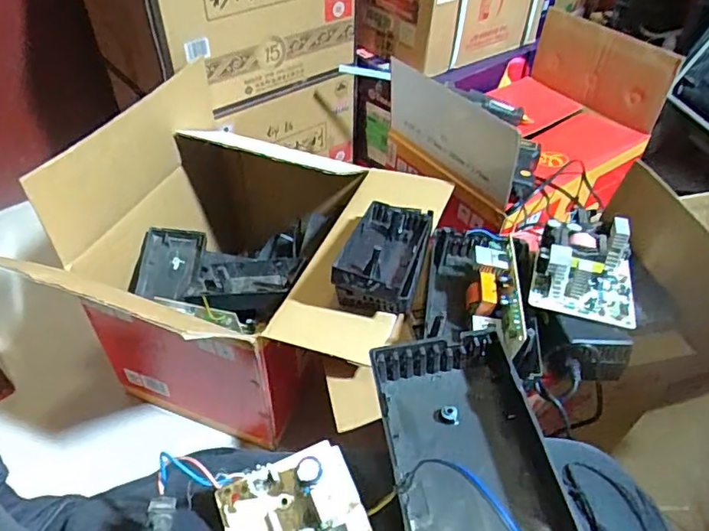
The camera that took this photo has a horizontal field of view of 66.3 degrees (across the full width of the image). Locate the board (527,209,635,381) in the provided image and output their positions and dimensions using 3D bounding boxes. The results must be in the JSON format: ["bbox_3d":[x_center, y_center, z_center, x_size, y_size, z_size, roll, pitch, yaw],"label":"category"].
[{"bbox_3d":[0.265,0.025,0.628,0.112,0.073,0.210,16,47,14],"label":"board"}]

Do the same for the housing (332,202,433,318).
[{"bbox_3d":[0.038,-0.021,0.685,0.100,0.057,0.178,12,46,10],"label":"housing"}]

